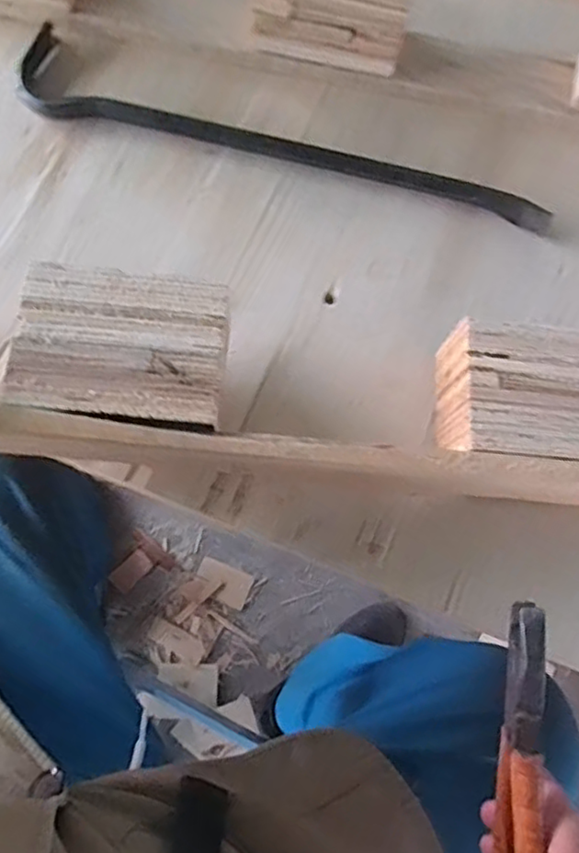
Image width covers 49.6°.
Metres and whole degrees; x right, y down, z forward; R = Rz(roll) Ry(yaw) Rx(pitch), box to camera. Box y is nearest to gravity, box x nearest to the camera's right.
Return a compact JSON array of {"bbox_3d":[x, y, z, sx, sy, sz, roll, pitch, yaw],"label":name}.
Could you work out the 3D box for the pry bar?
[{"bbox_3d":[-0.009,-0.231,0.507,0.438,0.018,0.061,17,73,3],"label":"pry bar"}]

